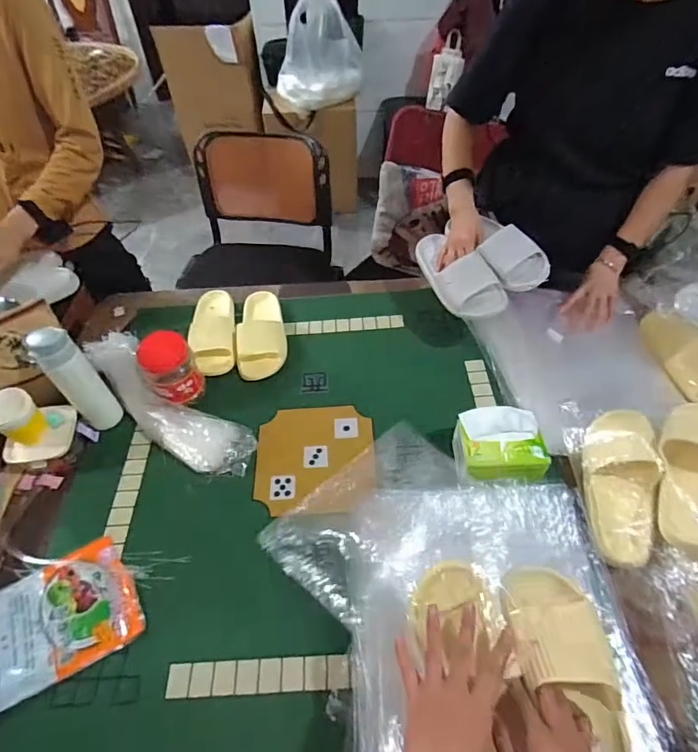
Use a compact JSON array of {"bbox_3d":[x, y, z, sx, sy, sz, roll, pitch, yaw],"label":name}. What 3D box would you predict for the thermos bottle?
[{"bbox_3d":[-0.489,0.014,0.825,0.074,0.219,0.069,37,61,26],"label":"thermos bottle"}]

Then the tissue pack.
[{"bbox_3d":[0.250,0.117,0.761,0.137,0.078,0.108,1,51,2],"label":"tissue pack"}]

